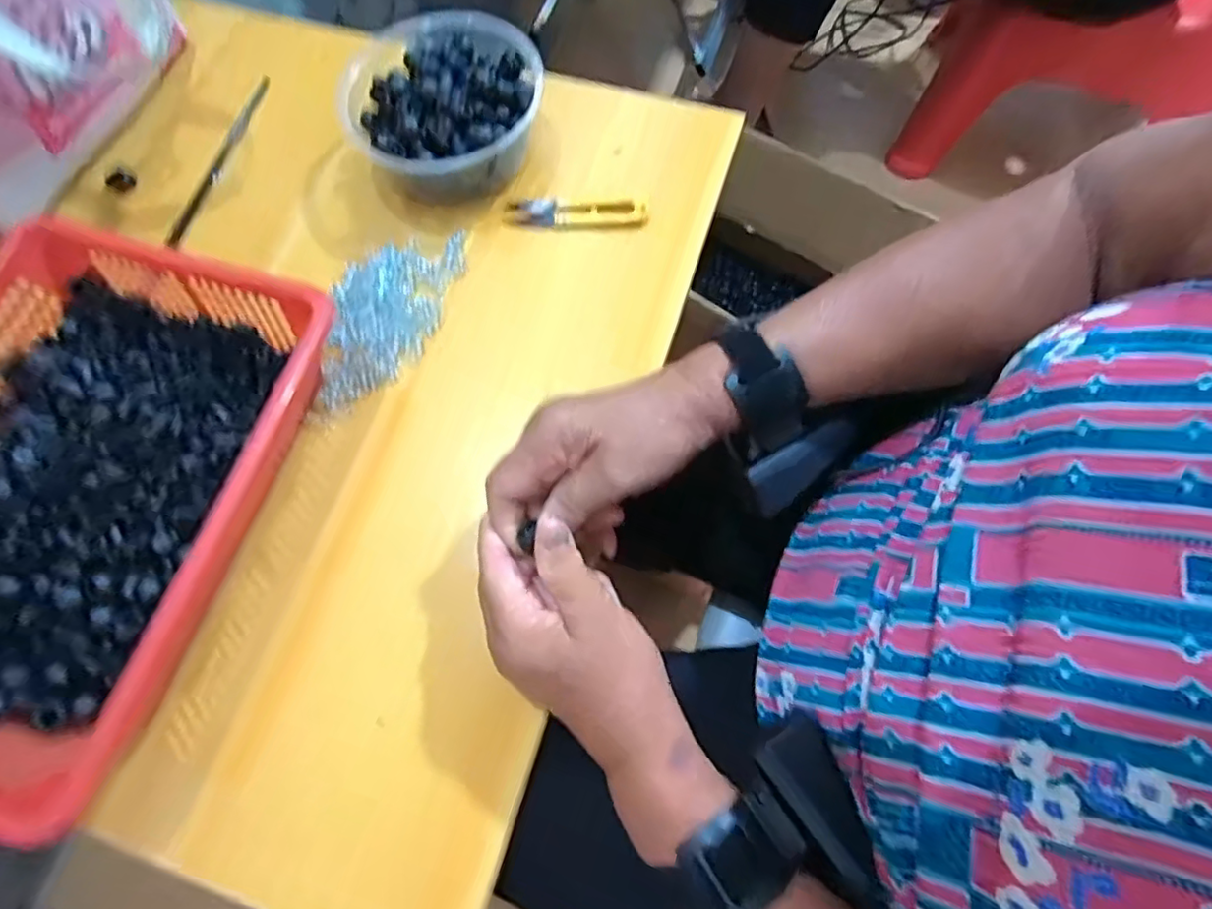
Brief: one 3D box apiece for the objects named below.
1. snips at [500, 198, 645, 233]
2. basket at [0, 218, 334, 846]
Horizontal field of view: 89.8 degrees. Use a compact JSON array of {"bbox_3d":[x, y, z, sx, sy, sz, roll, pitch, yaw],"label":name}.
[{"bbox_3d":[-0.023,-0.179,0.455,0.104,0.012,0.026,9,72,5],"label":"snips"},{"bbox_3d":[-0.315,0.019,0.355,0.221,0.059,0.298,14,72,7],"label":"basket"}]

